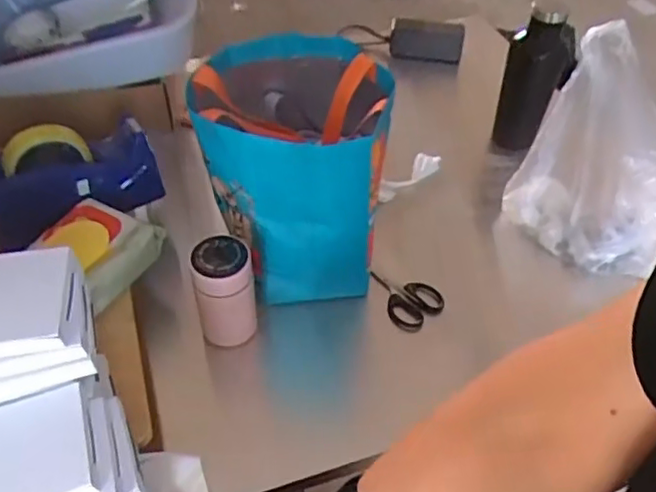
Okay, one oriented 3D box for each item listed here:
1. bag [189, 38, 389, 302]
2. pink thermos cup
[{"bbox_3d":[-0.041,-0.097,0.753,0.208,0.229,0.227,6,47,4],"label":"bag"},{"bbox_3d":[-0.112,0.051,0.697,0.061,0.123,0.057,1,47,-1],"label":"pink thermos cup"}]

